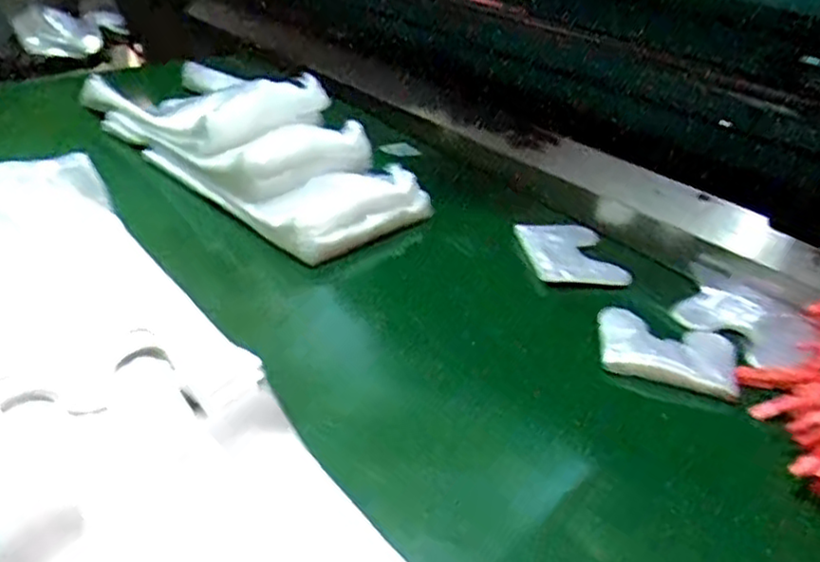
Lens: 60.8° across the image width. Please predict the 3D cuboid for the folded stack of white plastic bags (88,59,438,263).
[{"bbox_3d":[-0.220,-0.199,0.903,0.508,0.099,0.199,31,39,33],"label":"folded stack of white plastic bags"}]

